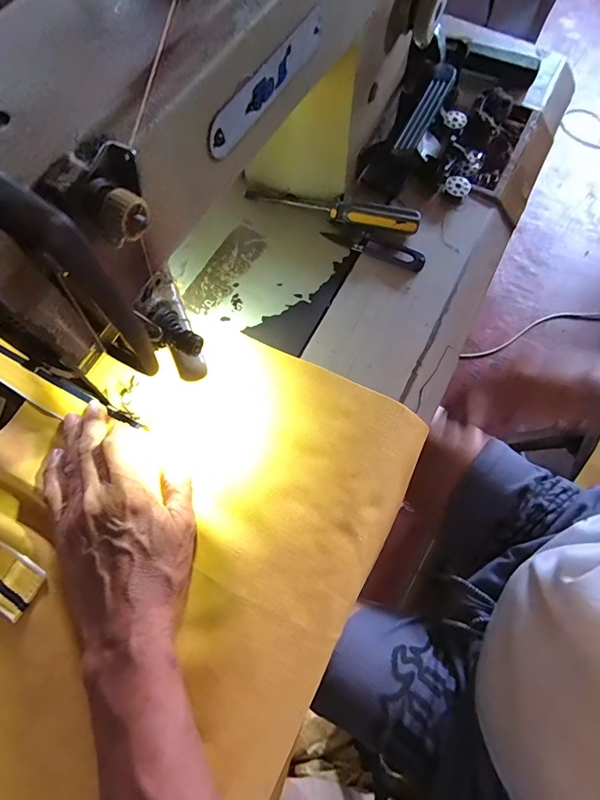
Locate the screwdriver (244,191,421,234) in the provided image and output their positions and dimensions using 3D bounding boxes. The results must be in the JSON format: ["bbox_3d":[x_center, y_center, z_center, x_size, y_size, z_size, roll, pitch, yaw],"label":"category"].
[{"bbox_3d":[0.029,-0.186,0.392,0.171,0.021,0.019,16,72,4],"label":"screwdriver"}]

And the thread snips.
[{"bbox_3d":[0.070,-0.147,0.388,0.099,0.008,0.022,28,73,8],"label":"thread snips"}]

